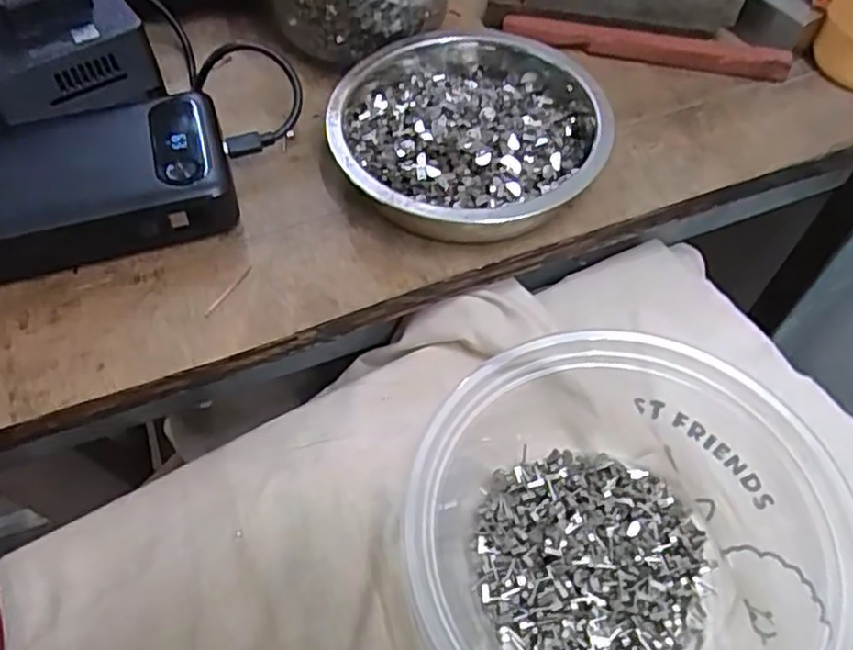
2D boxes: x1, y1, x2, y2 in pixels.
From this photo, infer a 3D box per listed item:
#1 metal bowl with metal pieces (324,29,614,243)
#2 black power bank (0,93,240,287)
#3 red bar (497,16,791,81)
[{"bbox_3d":[0.019,-0.089,0.315,0.122,0.033,0.120,0,56,0],"label":"metal bowl with metal pieces"},{"bbox_3d":[-0.164,-0.058,0.298,0.152,0.026,0.072,-15,58,-10],"label":"black power bank"},{"bbox_3d":[0.114,-0.147,0.364,0.145,0.012,0.012,11,57,7],"label":"red bar"}]

